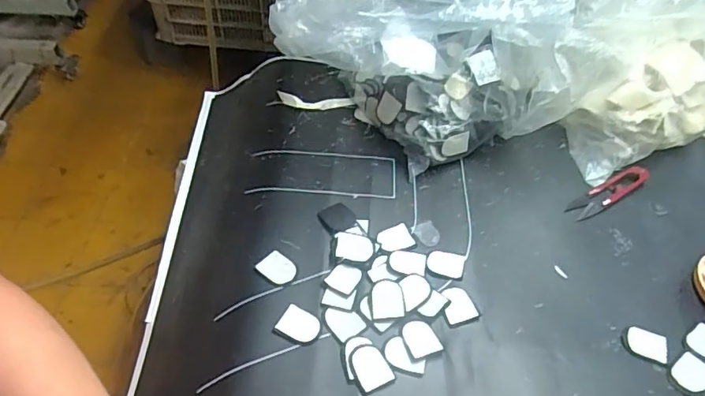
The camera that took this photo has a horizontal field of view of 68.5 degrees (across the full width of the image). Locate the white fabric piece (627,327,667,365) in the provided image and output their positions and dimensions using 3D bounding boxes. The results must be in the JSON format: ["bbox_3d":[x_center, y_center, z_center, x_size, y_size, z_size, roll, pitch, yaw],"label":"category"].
[{"bbox_3d":[0.230,0.113,0.403,0.030,0.004,0.024,16,50,11],"label":"white fabric piece"}]

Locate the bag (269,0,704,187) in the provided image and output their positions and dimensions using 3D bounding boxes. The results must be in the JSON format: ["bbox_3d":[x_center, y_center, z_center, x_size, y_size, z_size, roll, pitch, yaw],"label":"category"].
[{"bbox_3d":[0.187,-0.162,0.524,0.499,0.186,0.204,2,49,-2],"label":"bag"}]

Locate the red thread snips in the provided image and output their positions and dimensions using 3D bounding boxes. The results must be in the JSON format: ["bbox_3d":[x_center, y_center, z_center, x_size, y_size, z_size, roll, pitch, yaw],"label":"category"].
[{"bbox_3d":[0.251,-0.006,0.504,0.100,0.012,0.022,-22,54,-21],"label":"red thread snips"}]

